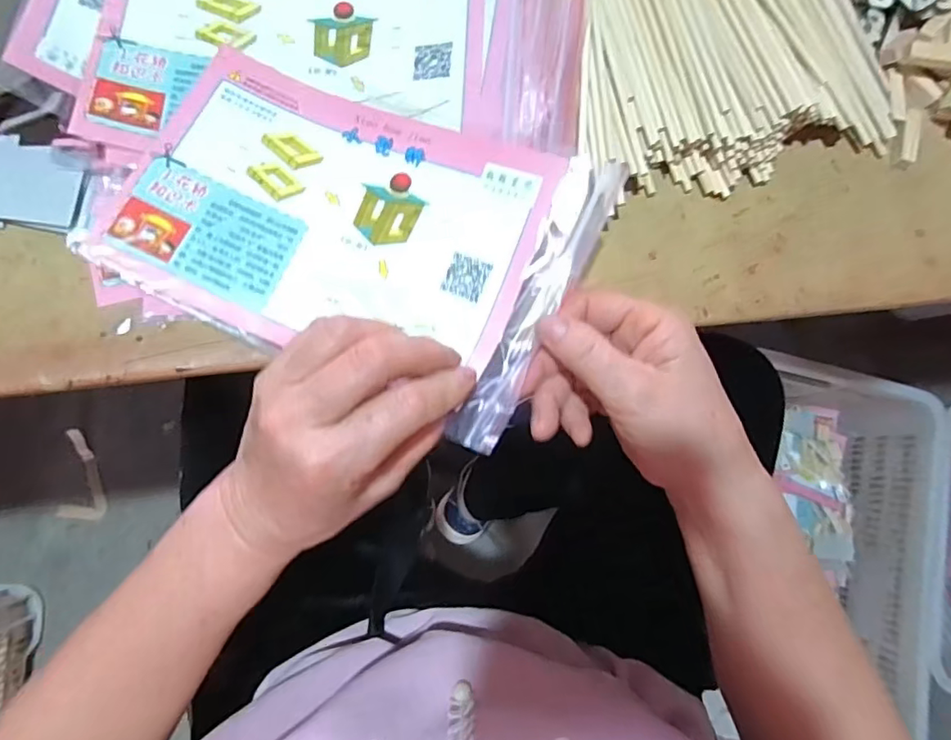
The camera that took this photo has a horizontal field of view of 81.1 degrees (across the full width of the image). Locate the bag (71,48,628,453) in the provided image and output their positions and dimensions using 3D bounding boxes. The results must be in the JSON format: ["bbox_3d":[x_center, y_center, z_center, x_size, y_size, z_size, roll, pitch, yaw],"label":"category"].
[{"bbox_3d":[-0.067,-0.082,0.286,0.241,0.057,0.158,26,84,-3],"label":"bag"}]

